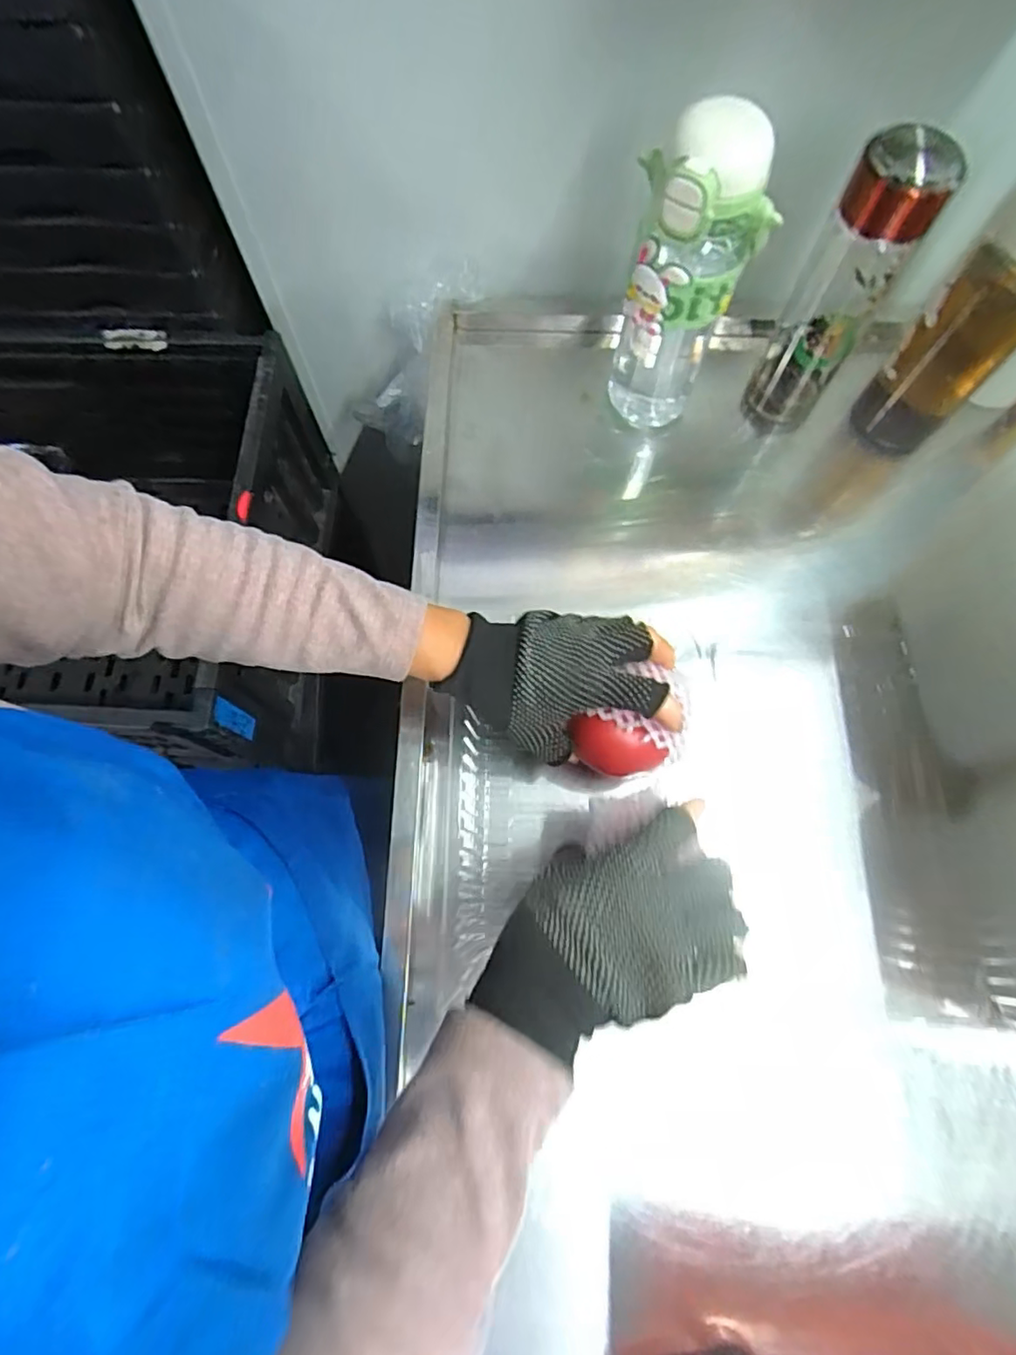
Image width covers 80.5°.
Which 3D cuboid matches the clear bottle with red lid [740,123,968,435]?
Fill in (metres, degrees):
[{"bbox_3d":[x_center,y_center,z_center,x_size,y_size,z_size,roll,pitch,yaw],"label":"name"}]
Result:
[{"bbox_3d":[0.262,-0.306,0.482,0.068,0.220,0.075,22,72,8],"label":"clear bottle with red lid"}]

